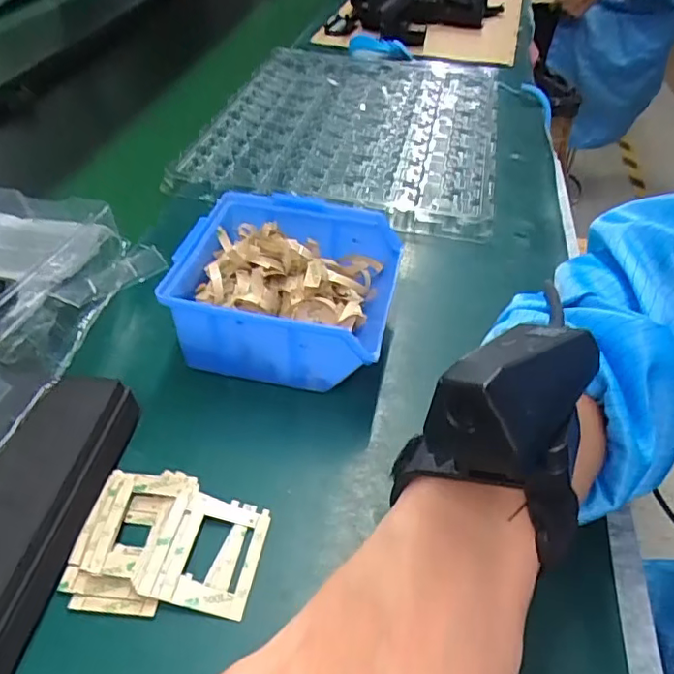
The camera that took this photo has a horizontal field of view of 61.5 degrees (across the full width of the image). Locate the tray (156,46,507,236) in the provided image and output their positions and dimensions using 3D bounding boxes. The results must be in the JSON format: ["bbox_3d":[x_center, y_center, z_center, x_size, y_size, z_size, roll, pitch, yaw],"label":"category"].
[{"bbox_3d":[0.018,-0.233,0.620,0.298,0.017,0.390,11,51,7],"label":"tray"}]

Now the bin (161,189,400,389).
[{"bbox_3d":[-0.031,-0.028,0.377,0.133,0.071,0.124,7,44,8],"label":"bin"}]

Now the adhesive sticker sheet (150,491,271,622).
[{"bbox_3d":[-0.059,0.105,0.277,0.042,0.008,0.055,7,44,8],"label":"adhesive sticker sheet"}]

